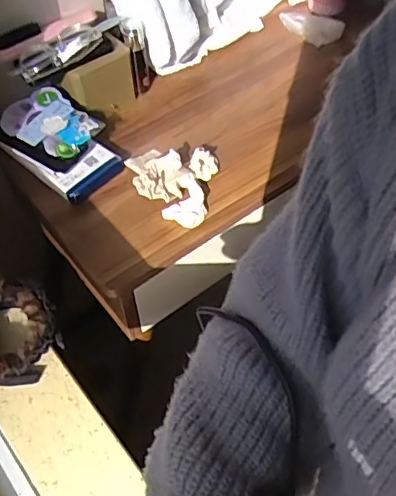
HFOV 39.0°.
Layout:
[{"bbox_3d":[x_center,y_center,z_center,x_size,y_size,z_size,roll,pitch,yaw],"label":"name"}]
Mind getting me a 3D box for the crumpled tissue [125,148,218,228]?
[{"bbox_3d":[-0.048,-0.112,0.889,0.141,0.045,0.137,12,54,10],"label":"crumpled tissue"}]

